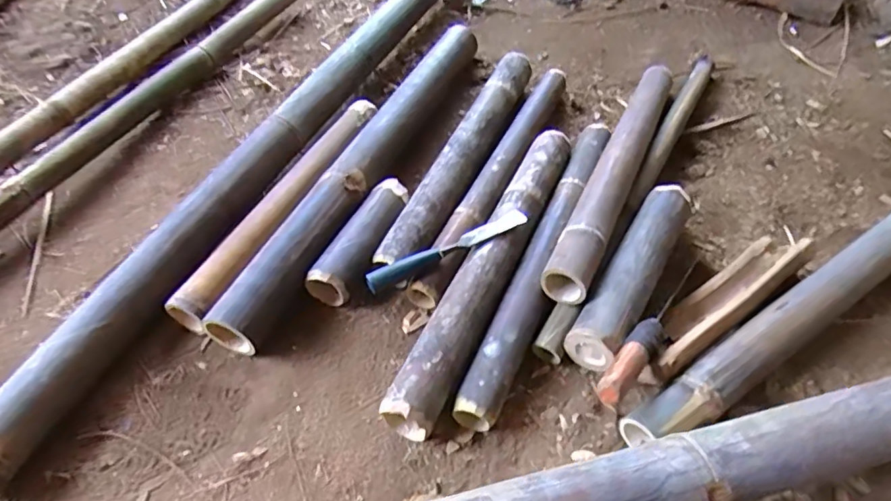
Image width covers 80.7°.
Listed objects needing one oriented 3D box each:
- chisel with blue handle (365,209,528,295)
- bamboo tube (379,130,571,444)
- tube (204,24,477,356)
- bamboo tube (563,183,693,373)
[{"bbox_3d":[0.003,-0.004,0.695,0.227,0.022,0.024,-21,55,-17],"label":"chisel with blue handle"},{"bbox_3d":[0.071,0.002,0.725,0.071,0.061,0.541,21,54,15],"label":"bamboo tube"},{"bbox_3d":[-0.112,-0.160,0.838,0.079,0.068,0.745,21,54,14],"label":"tube"},{"bbox_3d":[0.260,0.021,0.708,0.072,0.069,0.331,28,56,19],"label":"bamboo tube"}]

